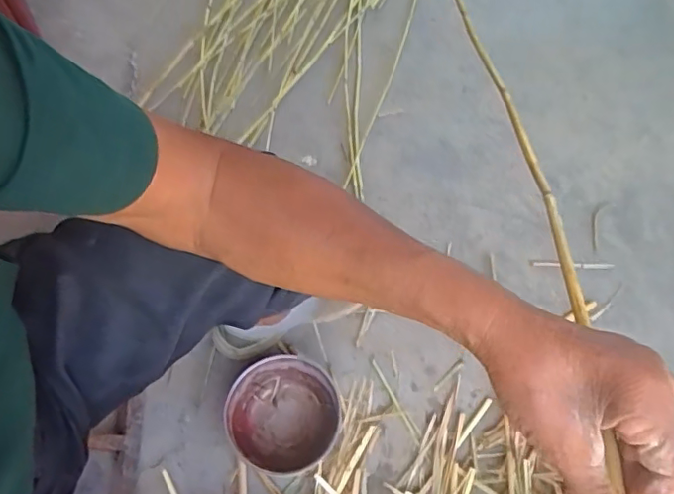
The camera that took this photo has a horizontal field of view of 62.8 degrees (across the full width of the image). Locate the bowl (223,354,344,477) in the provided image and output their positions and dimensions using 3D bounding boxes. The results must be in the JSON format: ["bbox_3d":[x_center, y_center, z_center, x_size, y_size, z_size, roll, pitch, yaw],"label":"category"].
[{"bbox_3d":[-0.077,0.246,0.807,0.154,0.068,0.159,0,61,1],"label":"bowl"}]

